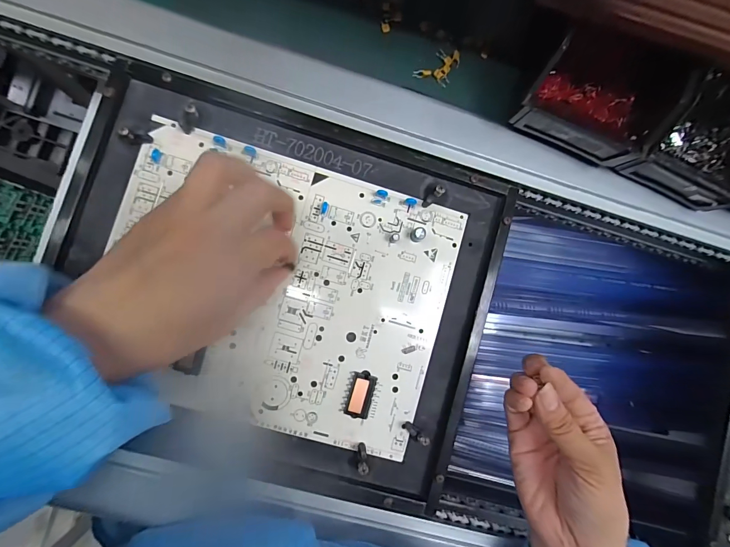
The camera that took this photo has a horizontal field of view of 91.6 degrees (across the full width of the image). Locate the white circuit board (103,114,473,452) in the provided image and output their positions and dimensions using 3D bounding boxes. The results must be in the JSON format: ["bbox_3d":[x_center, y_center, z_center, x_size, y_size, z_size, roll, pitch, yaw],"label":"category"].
[{"bbox_3d":[-0.066,0.015,0.281,0.258,0.009,0.205,16,87,-4],"label":"white circuit board"}]

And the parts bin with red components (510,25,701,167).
[{"bbox_3d":[0.186,-0.149,0.274,0.103,0.070,0.113,29,85,-2],"label":"parts bin with red components"}]

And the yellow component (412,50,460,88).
[{"bbox_3d":[0.065,-0.173,0.300,0.042,0.004,0.025,-42,90,-6],"label":"yellow component"}]

